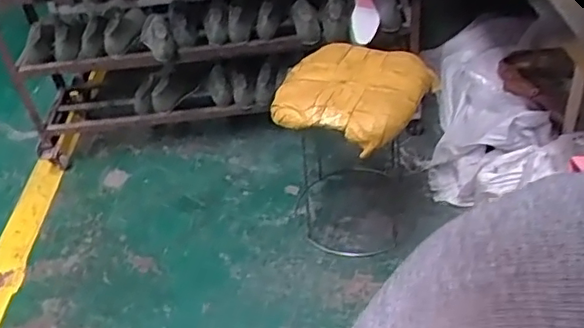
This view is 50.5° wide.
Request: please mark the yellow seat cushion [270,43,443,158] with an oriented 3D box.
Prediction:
[{"bbox_3d":[0.165,-0.189,1.512,0.331,0.077,0.371,21,47,30],"label":"yellow seat cushion"}]

